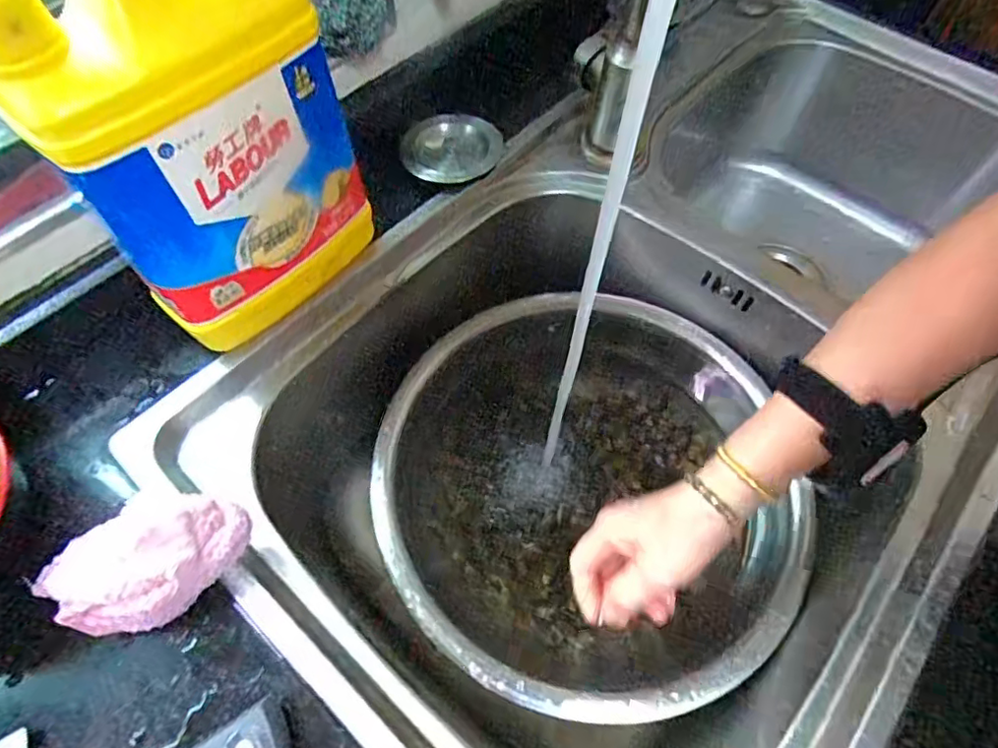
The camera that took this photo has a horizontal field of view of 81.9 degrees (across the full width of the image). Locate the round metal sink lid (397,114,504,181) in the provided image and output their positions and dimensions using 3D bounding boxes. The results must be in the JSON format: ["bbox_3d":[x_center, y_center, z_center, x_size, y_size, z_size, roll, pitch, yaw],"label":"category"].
[{"bbox_3d":[-0.038,-0.186,0.477,0.076,0.020,0.077,0,61,-1],"label":"round metal sink lid"}]

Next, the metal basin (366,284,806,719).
[{"bbox_3d":[0.066,0.094,0.481,0.286,0.108,0.321,4,61,1],"label":"metal basin"}]

